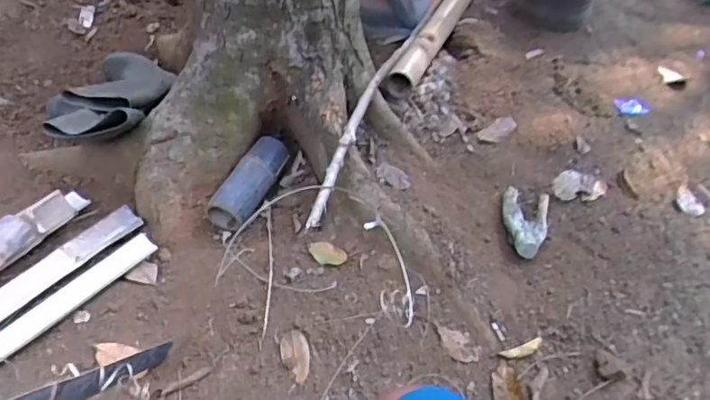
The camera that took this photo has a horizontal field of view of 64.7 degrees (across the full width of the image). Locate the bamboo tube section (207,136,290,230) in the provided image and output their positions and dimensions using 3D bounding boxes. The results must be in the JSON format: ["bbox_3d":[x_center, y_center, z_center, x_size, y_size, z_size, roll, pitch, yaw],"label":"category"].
[{"bbox_3d":[-0.238,-0.047,1.278,0.103,0.086,0.232,18,48,8],"label":"bamboo tube section"}]

